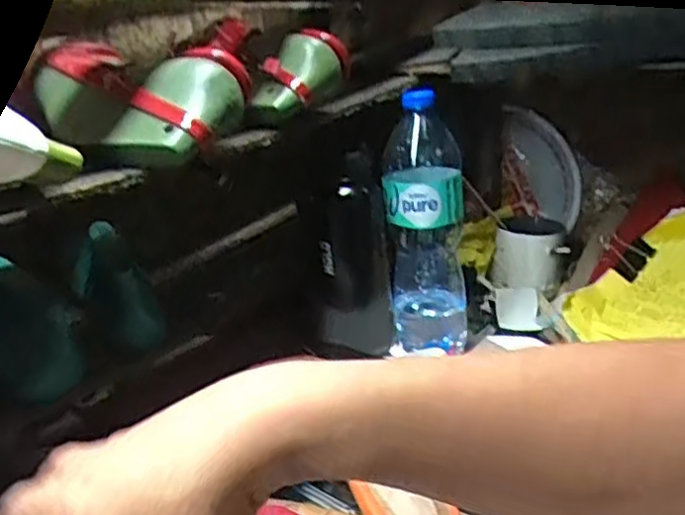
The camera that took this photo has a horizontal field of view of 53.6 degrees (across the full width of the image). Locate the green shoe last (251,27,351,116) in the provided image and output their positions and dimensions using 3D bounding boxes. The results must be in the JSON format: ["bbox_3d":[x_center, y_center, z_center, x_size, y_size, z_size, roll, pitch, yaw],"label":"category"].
[{"bbox_3d":[-0.035,-0.156,0.575,0.046,0.054,0.096,12,44,38],"label":"green shoe last"}]

